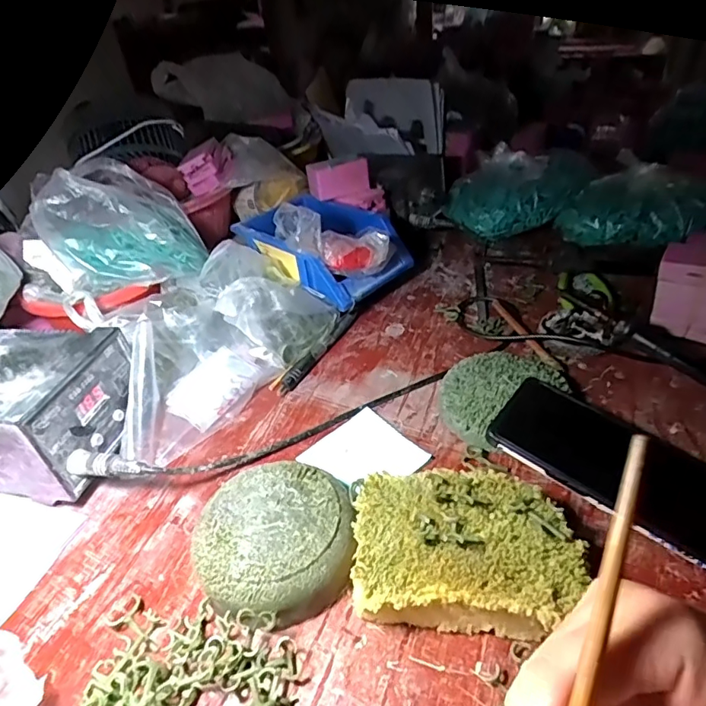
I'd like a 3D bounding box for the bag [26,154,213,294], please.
[{"bbox_3d":[-0.248,-0.132,0.530,0.163,0.102,0.132,-18,39,-15],"label":"bag"}]

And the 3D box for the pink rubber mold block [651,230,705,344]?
[{"bbox_3d":[0.331,-0.064,0.483,0.072,0.078,0.076,20,45,30],"label":"pink rubber mold block"}]

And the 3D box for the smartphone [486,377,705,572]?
[{"bbox_3d":[0.191,0.079,0.362,0.172,0.015,0.091,32,48,24],"label":"smartphone"}]

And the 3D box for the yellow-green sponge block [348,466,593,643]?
[{"bbox_3d":[0.069,0.120,0.312,0.136,0.043,0.095,2,38,10],"label":"yellow-green sponge block"}]

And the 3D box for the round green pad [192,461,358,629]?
[{"bbox_3d":[-0.048,0.122,0.334,0.098,0.036,0.096,-4,38,3],"label":"round green pad"}]

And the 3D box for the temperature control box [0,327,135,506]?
[{"bbox_3d":[-0.262,0.046,0.417,0.139,0.092,0.111,4,39,13],"label":"temperature control box"}]

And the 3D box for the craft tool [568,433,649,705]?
[{"bbox_3d":[0.073,0.101,0.160,0.005,0.004,0.153,14,82,24],"label":"craft tool"}]

